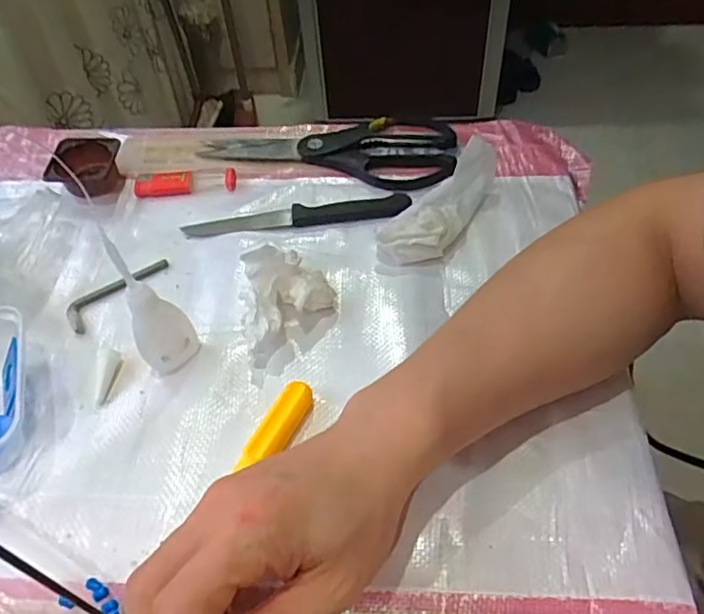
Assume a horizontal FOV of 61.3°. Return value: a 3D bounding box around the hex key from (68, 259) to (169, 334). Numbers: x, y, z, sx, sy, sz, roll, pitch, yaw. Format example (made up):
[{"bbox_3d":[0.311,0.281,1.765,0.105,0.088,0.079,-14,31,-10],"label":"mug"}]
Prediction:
[{"bbox_3d":[-0.172,-0.014,0.434,0.023,0.012,0.081,34,60,27],"label":"hex key"}]

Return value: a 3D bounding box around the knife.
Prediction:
[{"bbox_3d":[-0.043,-0.072,0.465,0.173,0.007,0.025,-6,50,-1],"label":"knife"}]

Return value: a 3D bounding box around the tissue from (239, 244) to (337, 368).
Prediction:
[{"bbox_3d":[-0.041,-0.005,0.384,0.062,0.059,0.054,-12,51,-6],"label":"tissue"}]

